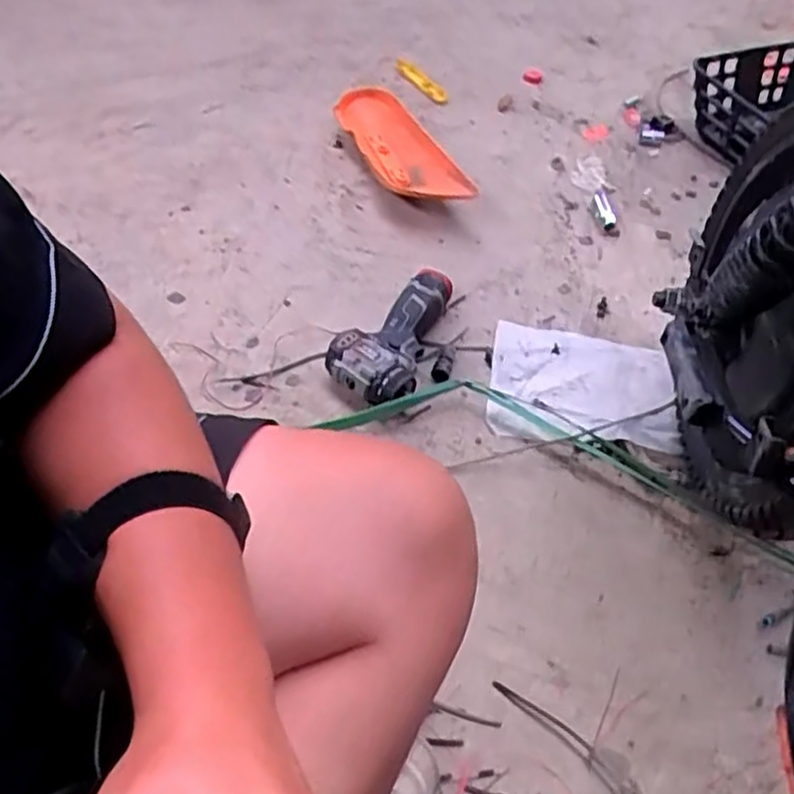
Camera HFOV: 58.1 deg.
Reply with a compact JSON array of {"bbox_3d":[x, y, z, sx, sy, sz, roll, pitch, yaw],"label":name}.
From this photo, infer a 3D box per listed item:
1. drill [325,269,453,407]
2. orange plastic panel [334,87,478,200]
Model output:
[{"bbox_3d":[-0.007,-0.076,0.838,0.102,0.053,0.187,18,53,10],"label":"drill"},{"bbox_3d":[0.006,-0.362,1.049,0.093,0.040,0.310,-21,57,-19],"label":"orange plastic panel"}]

